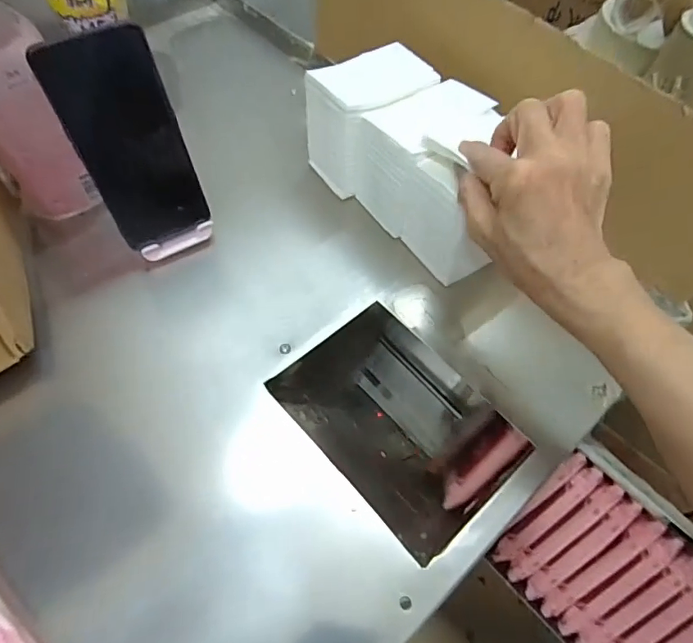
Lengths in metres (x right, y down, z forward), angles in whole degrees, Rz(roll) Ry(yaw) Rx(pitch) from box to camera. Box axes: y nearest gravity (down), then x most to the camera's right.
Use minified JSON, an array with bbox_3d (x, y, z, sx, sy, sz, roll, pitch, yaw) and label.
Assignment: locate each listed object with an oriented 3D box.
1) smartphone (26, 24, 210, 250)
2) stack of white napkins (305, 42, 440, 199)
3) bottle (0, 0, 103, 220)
[{"bbox_3d":[-0.164,-0.134,0.373,0.075,0.159,0.005,-31,49,-21],"label":"smartphone"},{"bbox_3d":[0.020,-0.192,0.467,0.104,0.107,0.076,-30,65,-21],"label":"stack of white napkins"},{"bbox_3d":[-0.262,-0.164,0.382,0.076,0.205,0.064,-25,63,-18],"label":"bottle"}]

